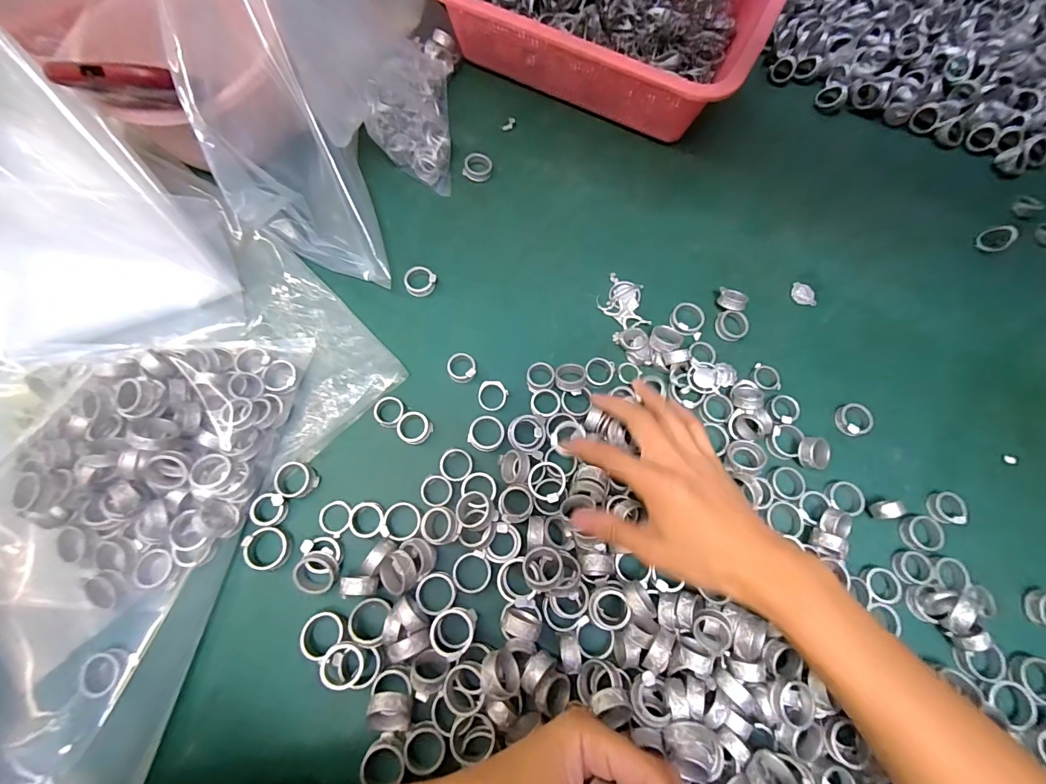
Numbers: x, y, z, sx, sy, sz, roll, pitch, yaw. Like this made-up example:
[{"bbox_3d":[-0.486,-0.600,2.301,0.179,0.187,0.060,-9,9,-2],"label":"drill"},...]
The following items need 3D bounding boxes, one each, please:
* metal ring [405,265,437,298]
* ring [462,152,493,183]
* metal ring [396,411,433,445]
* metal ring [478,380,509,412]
[{"bbox_3d":[-0.088,-0.094,0.377,0.026,0.008,0.026,1,71,-2],"label":"metal ring"},{"bbox_3d":[-0.043,-0.212,0.417,0.026,0.010,0.023,12,71,2],"label":"ring"},{"bbox_3d":[-0.083,0.027,0.335,0.024,0.007,0.024,1,71,-2],"label":"metal ring"},{"bbox_3d":[-0.024,0.003,0.345,0.022,0.008,0.022,1,71,-2],"label":"metal ring"}]

